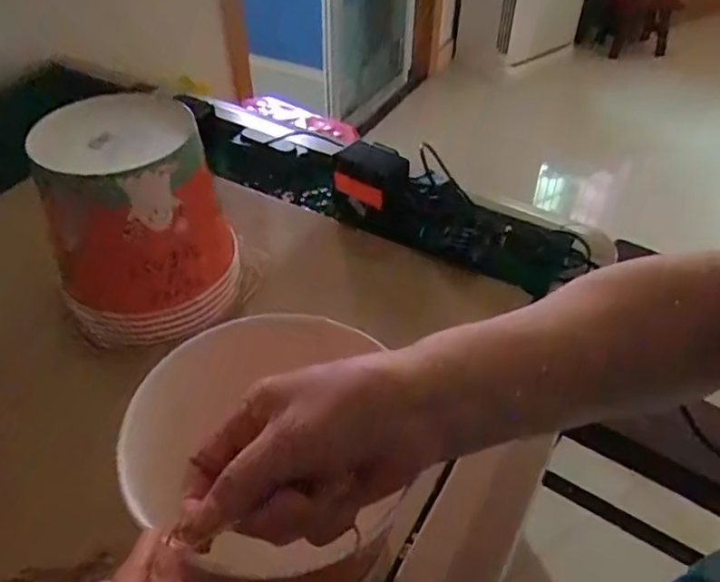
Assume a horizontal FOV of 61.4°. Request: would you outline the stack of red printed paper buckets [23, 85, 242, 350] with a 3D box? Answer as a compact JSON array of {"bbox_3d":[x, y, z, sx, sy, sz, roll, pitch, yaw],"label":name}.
[{"bbox_3d":[-0.190,-0.064,0.533,0.143,0.167,0.133,-15,46,-15],"label":"stack of red printed paper buckets"}]

